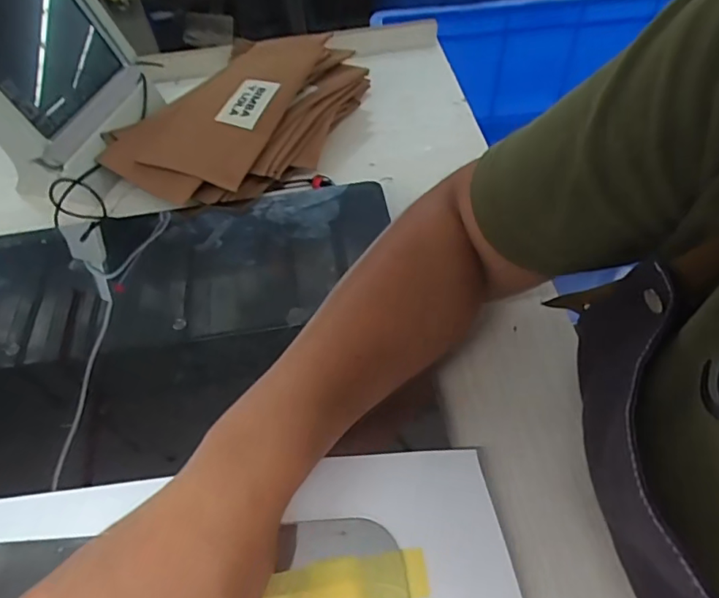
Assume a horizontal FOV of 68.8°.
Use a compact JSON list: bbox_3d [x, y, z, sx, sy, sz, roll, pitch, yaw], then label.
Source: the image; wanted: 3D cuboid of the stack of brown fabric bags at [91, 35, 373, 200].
[{"bbox_3d":[-0.124,-0.198,0.526,0.210,0.051,0.257,17,58,16],"label":"stack of brown fabric bags"}]

